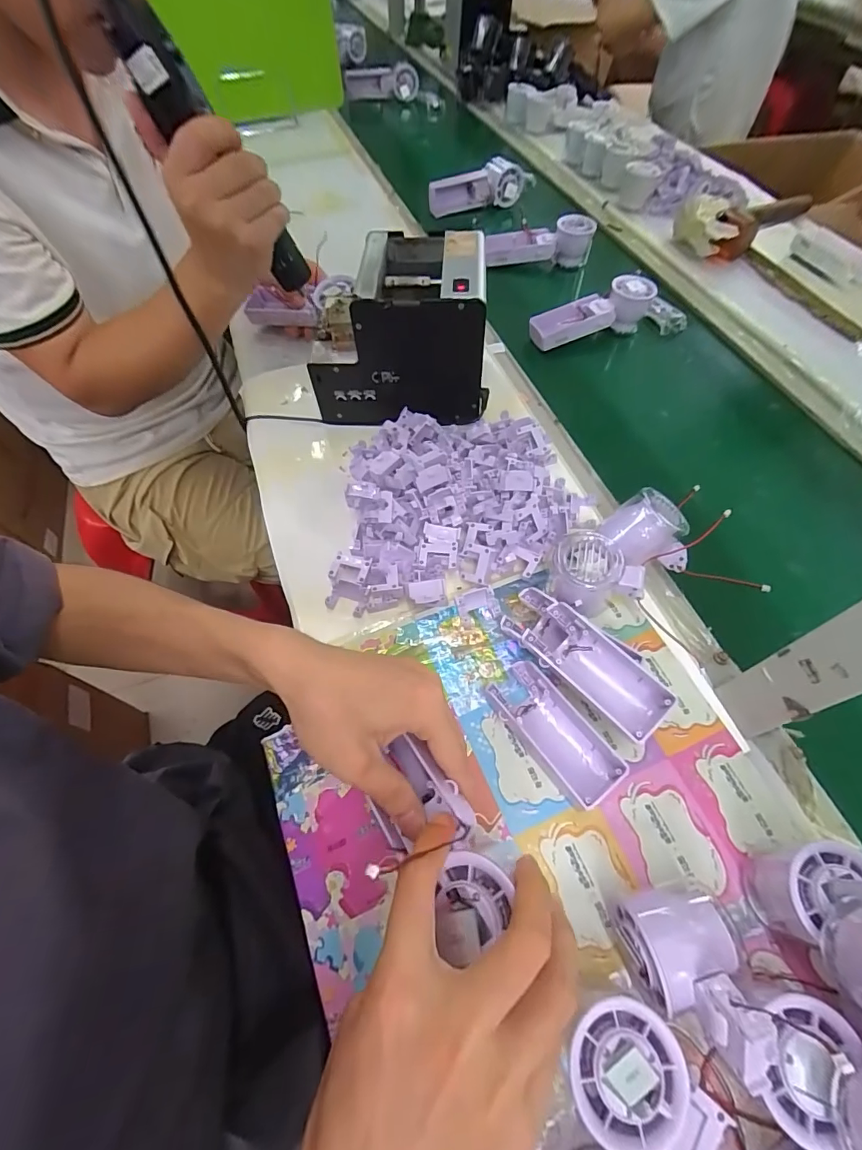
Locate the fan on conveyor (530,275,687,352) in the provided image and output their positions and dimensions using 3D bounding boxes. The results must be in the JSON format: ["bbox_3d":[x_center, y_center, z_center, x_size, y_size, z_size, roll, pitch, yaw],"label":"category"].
[{"bbox_3d":[0.246,-0.359,0.635,0.231,0.054,0.050,-12,60,-8],"label":"fan on conveyor"}]

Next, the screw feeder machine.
[{"bbox_3d":[-0.036,-0.258,0.508,0.187,0.149,0.135,-4,59,-3],"label":"screw feeder machine"}]

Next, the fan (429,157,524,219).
[{"bbox_3d":[0.079,-0.692,0.846,0.167,0.073,0.070,1,59,19],"label":"fan"}]

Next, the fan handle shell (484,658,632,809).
[{"bbox_3d":[0.095,0.117,0.357,0.048,0.025,0.106,-32,65,-18],"label":"fan handle shell"}]

